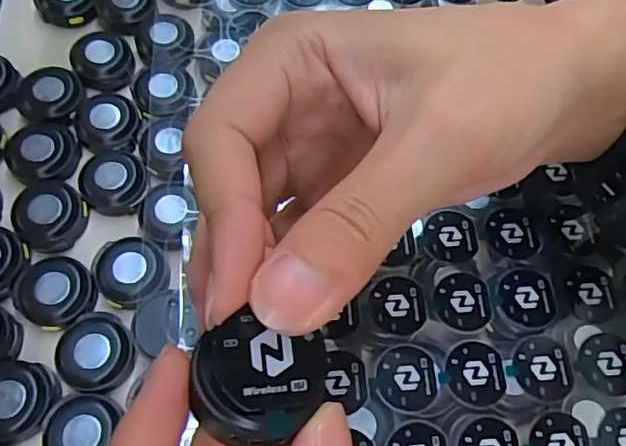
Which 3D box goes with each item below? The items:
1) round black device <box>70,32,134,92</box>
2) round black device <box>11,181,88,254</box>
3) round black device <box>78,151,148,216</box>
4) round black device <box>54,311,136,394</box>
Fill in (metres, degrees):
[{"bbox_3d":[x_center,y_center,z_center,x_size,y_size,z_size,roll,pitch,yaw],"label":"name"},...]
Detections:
[{"bbox_3d":[-0.105,-0.081,0.283,0.028,0.012,0.029,1,66,-3],"label":"round black device"},{"bbox_3d":[-0.115,-0.004,0.248,0.029,0.011,0.031,1,66,-3],"label":"round black device"},{"bbox_3d":[-0.090,-0.019,0.257,0.030,0.011,0.027,8,66,0],"label":"round black device"},{"bbox_3d":[-0.086,0.051,0.226,0.028,0.010,0.030,1,66,-3],"label":"round black device"}]

